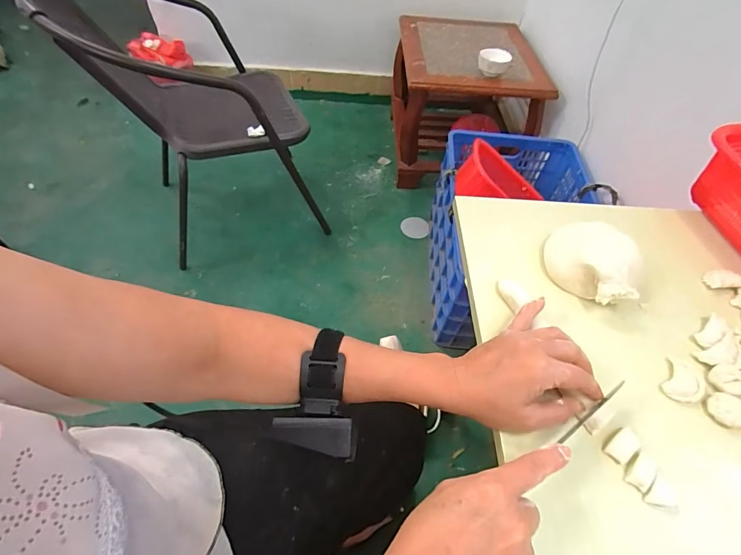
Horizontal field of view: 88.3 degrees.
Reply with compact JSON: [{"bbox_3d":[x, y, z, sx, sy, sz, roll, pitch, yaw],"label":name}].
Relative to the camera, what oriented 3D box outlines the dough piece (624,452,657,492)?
[{"bbox_3d":[0.210,0.150,0.295,0.015,0.010,0.027,37,58,21],"label":"dough piece"}]

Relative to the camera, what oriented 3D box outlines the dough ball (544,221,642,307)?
[{"bbox_3d":[0.236,-0.019,0.402,0.083,0.046,0.101,-30,61,-25],"label":"dough ball"}]

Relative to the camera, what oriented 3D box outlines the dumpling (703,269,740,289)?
[{"bbox_3d":[0.391,0.001,0.420,0.041,0.014,0.022,6,52,-1],"label":"dumpling"}]

